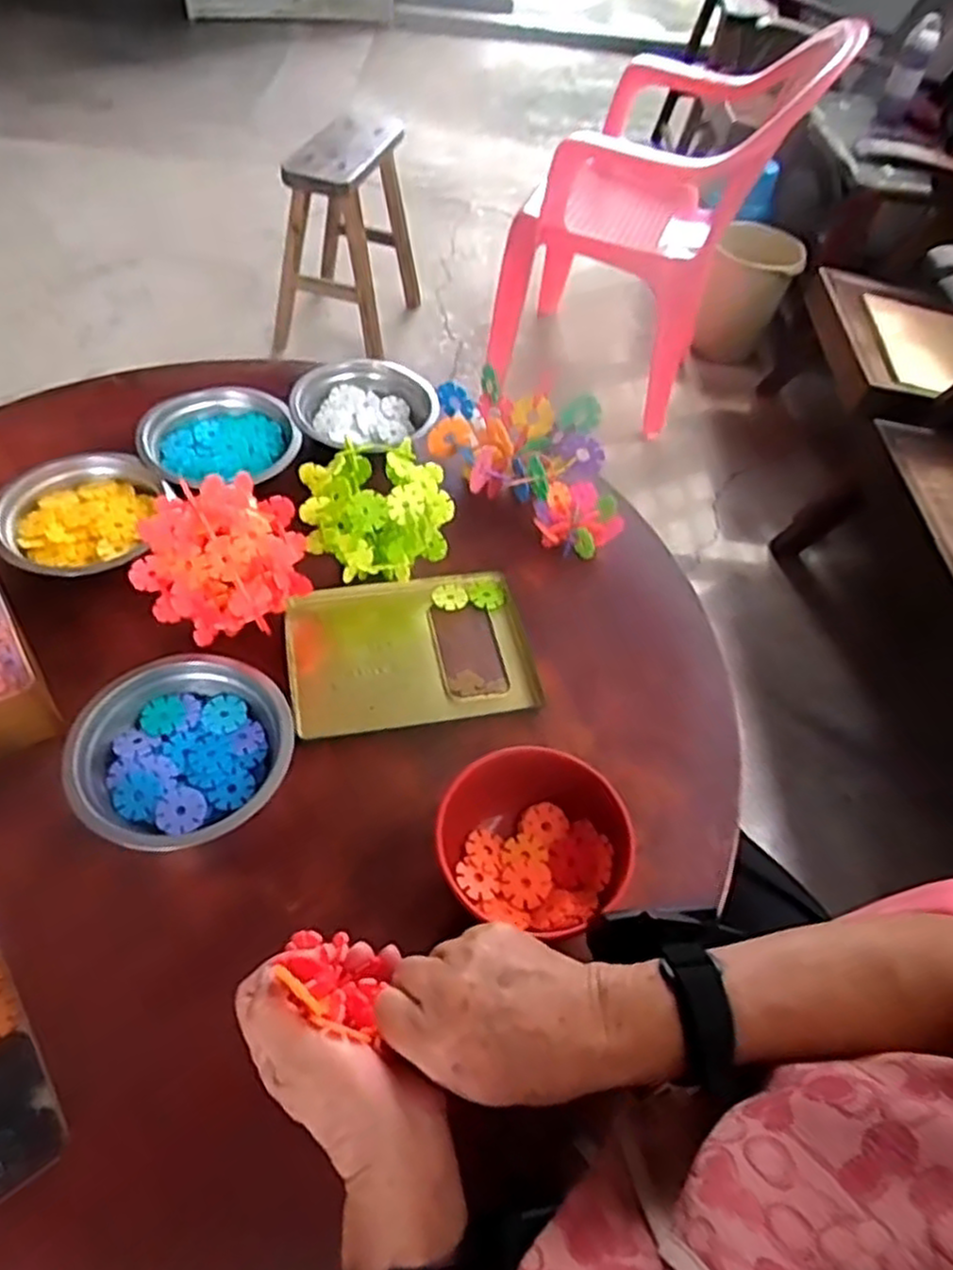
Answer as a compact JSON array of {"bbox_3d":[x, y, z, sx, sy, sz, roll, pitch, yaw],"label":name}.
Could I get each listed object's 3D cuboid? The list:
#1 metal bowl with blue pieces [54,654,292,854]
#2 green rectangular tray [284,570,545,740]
[{"bbox_3d":[-0.205,0.079,0.526,0.146,0.036,0.135,4,53,-5],"label":"metal bowl with blue pieces"},{"bbox_3d":[-0.055,0.011,0.624,0.192,0.017,0.140,-7,54,-12],"label":"green rectangular tray"}]

